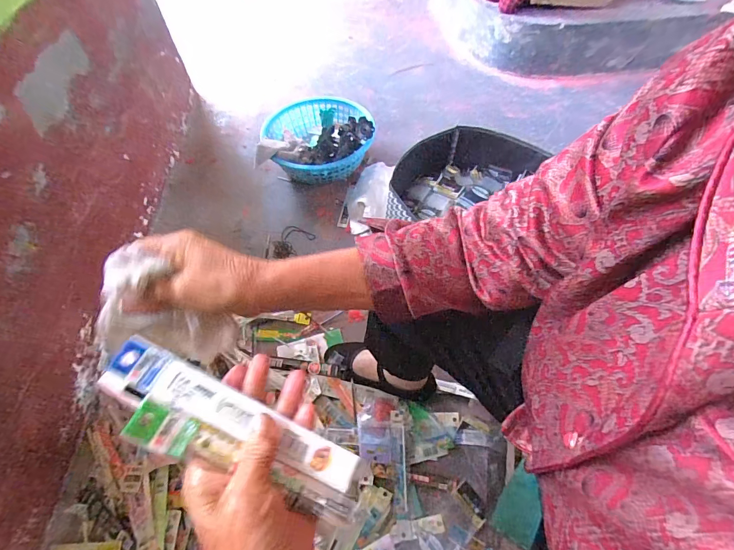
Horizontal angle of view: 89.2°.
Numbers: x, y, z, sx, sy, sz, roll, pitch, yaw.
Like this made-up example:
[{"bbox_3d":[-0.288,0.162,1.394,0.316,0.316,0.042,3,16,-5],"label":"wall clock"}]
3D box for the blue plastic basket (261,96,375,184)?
[{"bbox_3d":[-0.134,-0.385,1.083,0.288,0.147,0.284,-1,56,2],"label":"blue plastic basket"}]

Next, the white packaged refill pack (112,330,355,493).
[{"bbox_3d":[-0.086,0.095,0.252,0.175,0.006,0.027,30,60,-6],"label":"white packaged refill pack"}]

